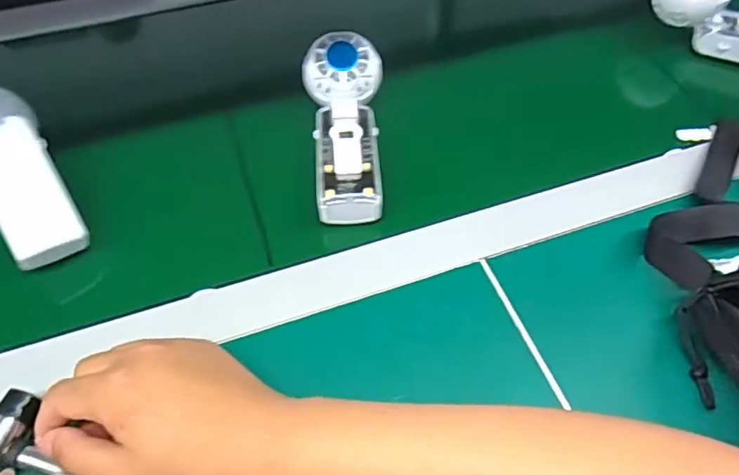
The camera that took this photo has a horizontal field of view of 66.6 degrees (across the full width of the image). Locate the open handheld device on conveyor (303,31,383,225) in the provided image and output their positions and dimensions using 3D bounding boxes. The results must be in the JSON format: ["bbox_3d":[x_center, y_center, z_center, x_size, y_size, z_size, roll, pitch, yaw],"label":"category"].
[{"bbox_3d":[-0.018,-0.088,0.450,0.060,0.028,0.165,-3,66,-4],"label":"open handheld device on conveyor"}]

